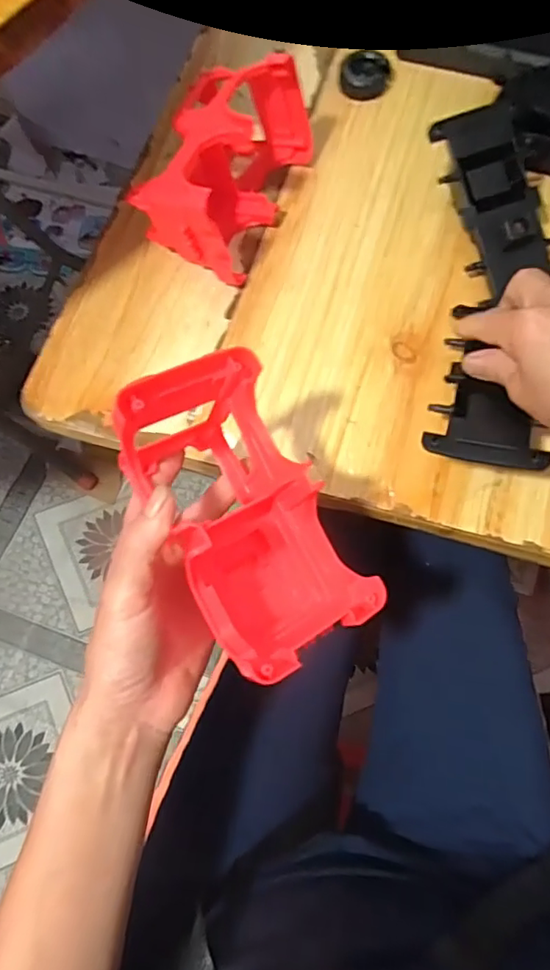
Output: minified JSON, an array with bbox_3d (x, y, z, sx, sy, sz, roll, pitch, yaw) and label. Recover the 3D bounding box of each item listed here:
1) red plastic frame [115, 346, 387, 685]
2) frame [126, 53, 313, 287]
[{"bbox_3d":[-0.015,0.017,0.294,0.080,0.096,0.150,-27,70,-8],"label":"red plastic frame"},{"bbox_3d":[-0.039,-0.243,0.429,0.084,0.082,0.150,22,71,9],"label":"frame"}]

